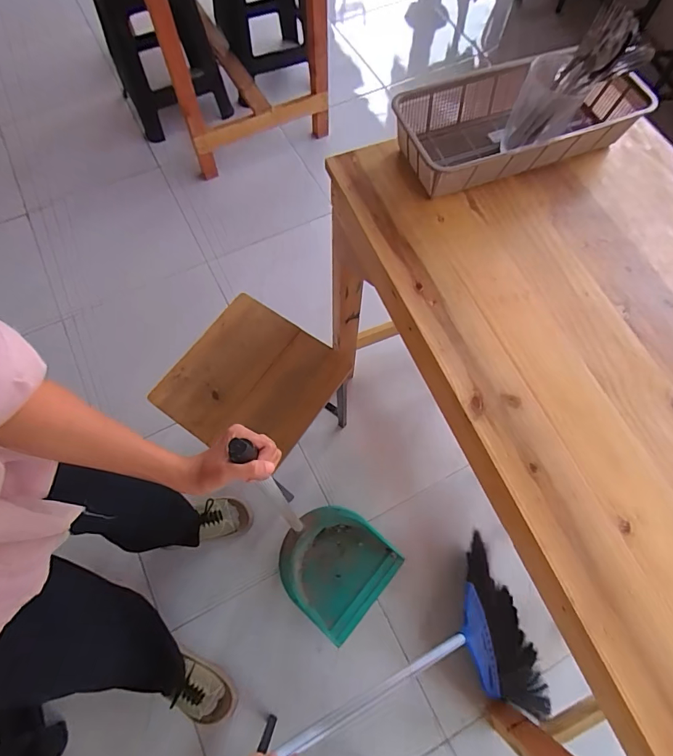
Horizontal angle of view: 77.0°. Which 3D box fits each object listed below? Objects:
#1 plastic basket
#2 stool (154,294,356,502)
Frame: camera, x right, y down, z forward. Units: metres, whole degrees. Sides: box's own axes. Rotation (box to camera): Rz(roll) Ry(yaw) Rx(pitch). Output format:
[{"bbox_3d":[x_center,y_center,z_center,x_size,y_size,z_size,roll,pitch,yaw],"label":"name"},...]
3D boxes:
[{"bbox_3d":[0.253,-0.362,0.596,0.348,0.079,0.163,-19,69,-8],"label":"plastic basket"},{"bbox_3d":[-0.157,0.056,0.966,0.299,0.385,0.314,31,71,12],"label":"stool"}]

